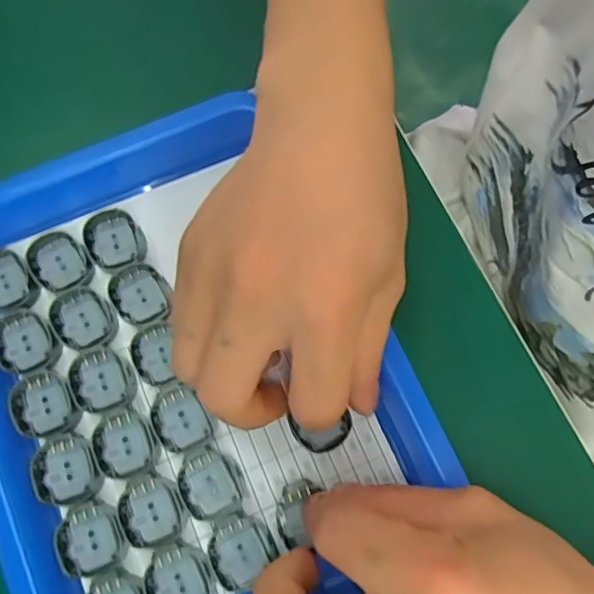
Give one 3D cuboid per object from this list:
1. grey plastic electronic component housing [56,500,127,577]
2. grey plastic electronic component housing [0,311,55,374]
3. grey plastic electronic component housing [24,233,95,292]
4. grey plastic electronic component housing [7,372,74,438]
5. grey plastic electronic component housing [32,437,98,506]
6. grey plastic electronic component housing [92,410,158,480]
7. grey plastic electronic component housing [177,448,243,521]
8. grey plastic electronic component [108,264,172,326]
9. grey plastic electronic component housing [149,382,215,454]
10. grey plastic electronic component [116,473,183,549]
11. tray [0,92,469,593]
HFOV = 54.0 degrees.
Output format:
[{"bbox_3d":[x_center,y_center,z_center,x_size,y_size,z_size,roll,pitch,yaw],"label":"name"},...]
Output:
[{"bbox_3d":[-0.084,0.098,0.235,0.025,0.004,0.026,-23,75,-6],"label":"grey plastic electronic component housing"},{"bbox_3d":[-0.121,0.020,0.256,0.025,0.004,0.026,-16,74,-4],"label":"grey plastic electronic component housing"},{"bbox_3d":[-0.108,-0.015,0.267,0.024,0.006,0.028,-32,76,-9],"label":"grey plastic electronic component housing"},{"bbox_3d":[-0.109,0.046,0.248,0.025,0.004,0.026,-24,75,-7],"label":"grey plastic electronic component housing"},{"bbox_3d":[-0.097,0.072,0.241,0.025,0.004,0.028,-22,74,-6],"label":"grey plastic electronic component housing"},{"bbox_3d":[-0.073,0.062,0.246,0.025,0.004,0.027,-21,74,-6],"label":"grey plastic electronic component housing"},{"bbox_3d":[-0.036,0.078,0.241,0.024,0.004,0.026,-18,74,-5],"label":"grey plastic electronic component housing"},{"bbox_3d":[-0.070,-0.001,0.261,0.024,0.004,0.028,-36,76,-10],"label":"grey plastic electronic component"},{"bbox_3d":[-0.050,0.051,0.247,0.022,0.004,0.027,-28,75,-8],"label":"grey plastic electronic component housing"},{"bbox_3d":[-0.061,0.088,0.239,0.024,0.006,0.026,-18,74,-5],"label":"grey plastic electronic component"},{"bbox_3d":[-0.054,0.033,0.248,0.182,0.028,0.211,-24,75,-7],"label":"tray"}]

